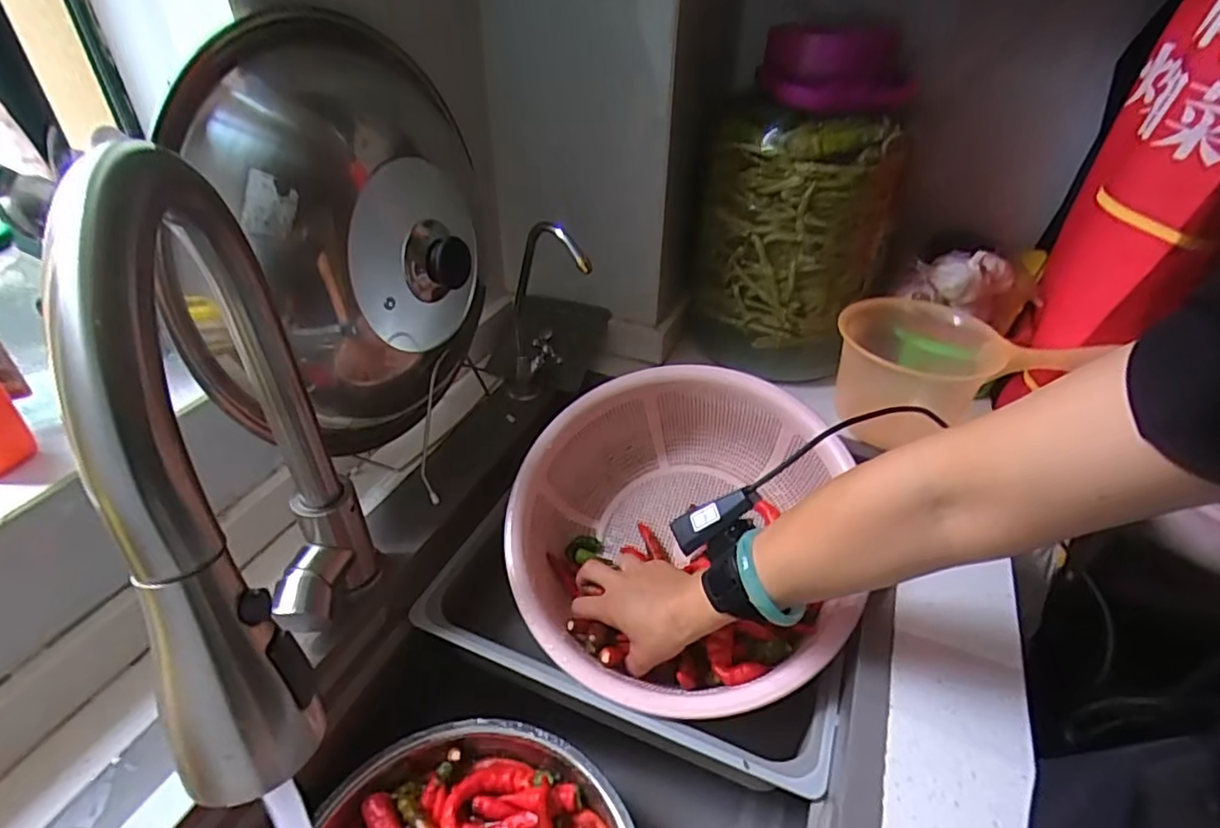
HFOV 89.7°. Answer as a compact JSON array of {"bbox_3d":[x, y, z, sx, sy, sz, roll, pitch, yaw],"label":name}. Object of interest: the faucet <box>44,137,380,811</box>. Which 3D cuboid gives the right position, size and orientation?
[{"bbox_3d":[-0.169,0.044,0.301,0.060,0.310,0.237,-16,40,-21],"label":"faucet"}]

